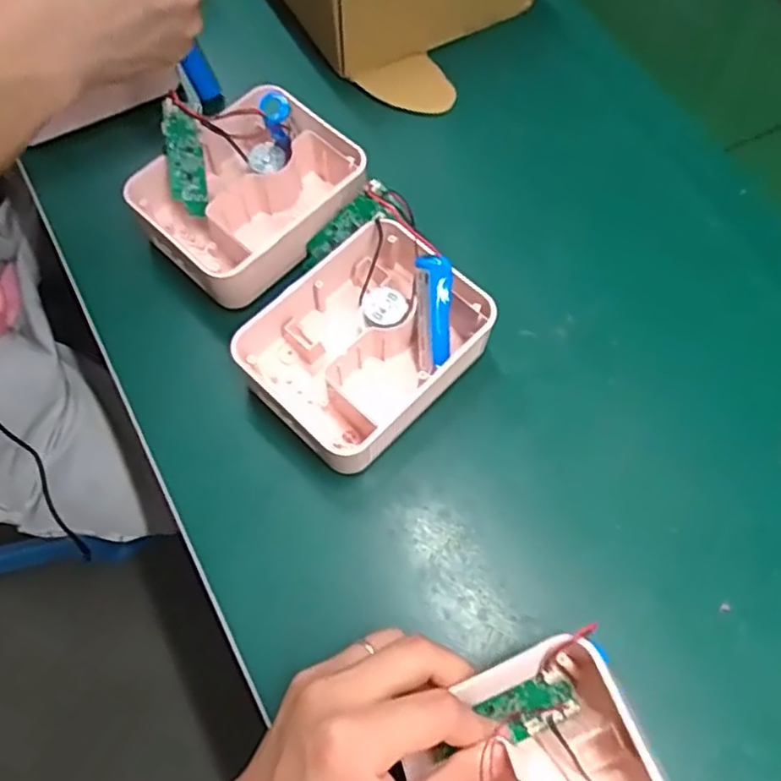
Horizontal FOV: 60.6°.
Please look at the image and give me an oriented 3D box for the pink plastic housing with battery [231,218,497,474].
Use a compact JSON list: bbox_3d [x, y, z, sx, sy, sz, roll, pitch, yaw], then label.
[{"bbox_3d":[-0.014,-0.028,0.388,0.128,0.065,0.106,-41,74,-18],"label":"pink plastic housing with battery"}]

